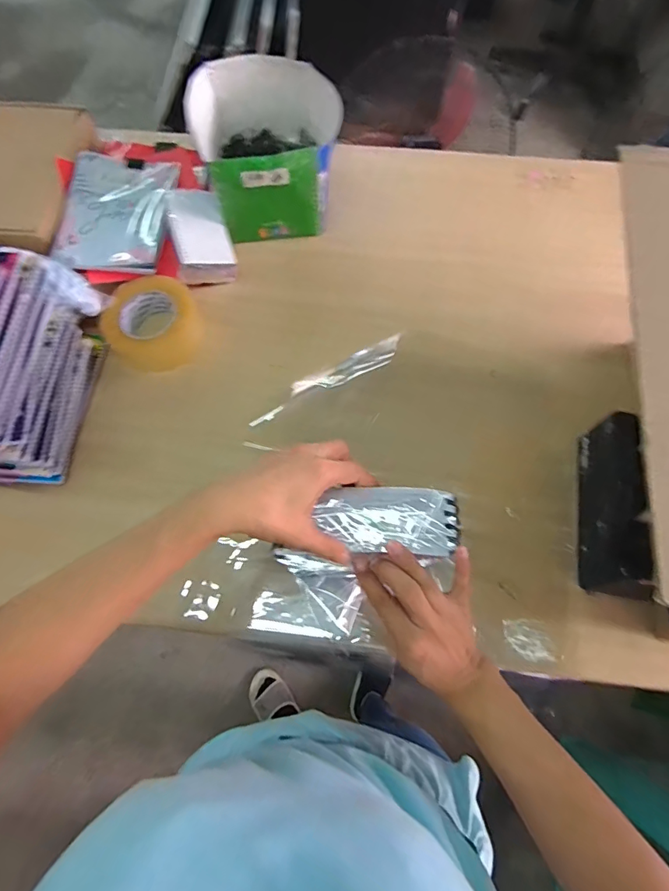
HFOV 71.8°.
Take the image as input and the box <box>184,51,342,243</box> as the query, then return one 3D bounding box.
[{"bbox_3d":[-0.104,-0.458,0.727,0.202,0.146,0.237,-15,70,-4],"label":"box"}]

